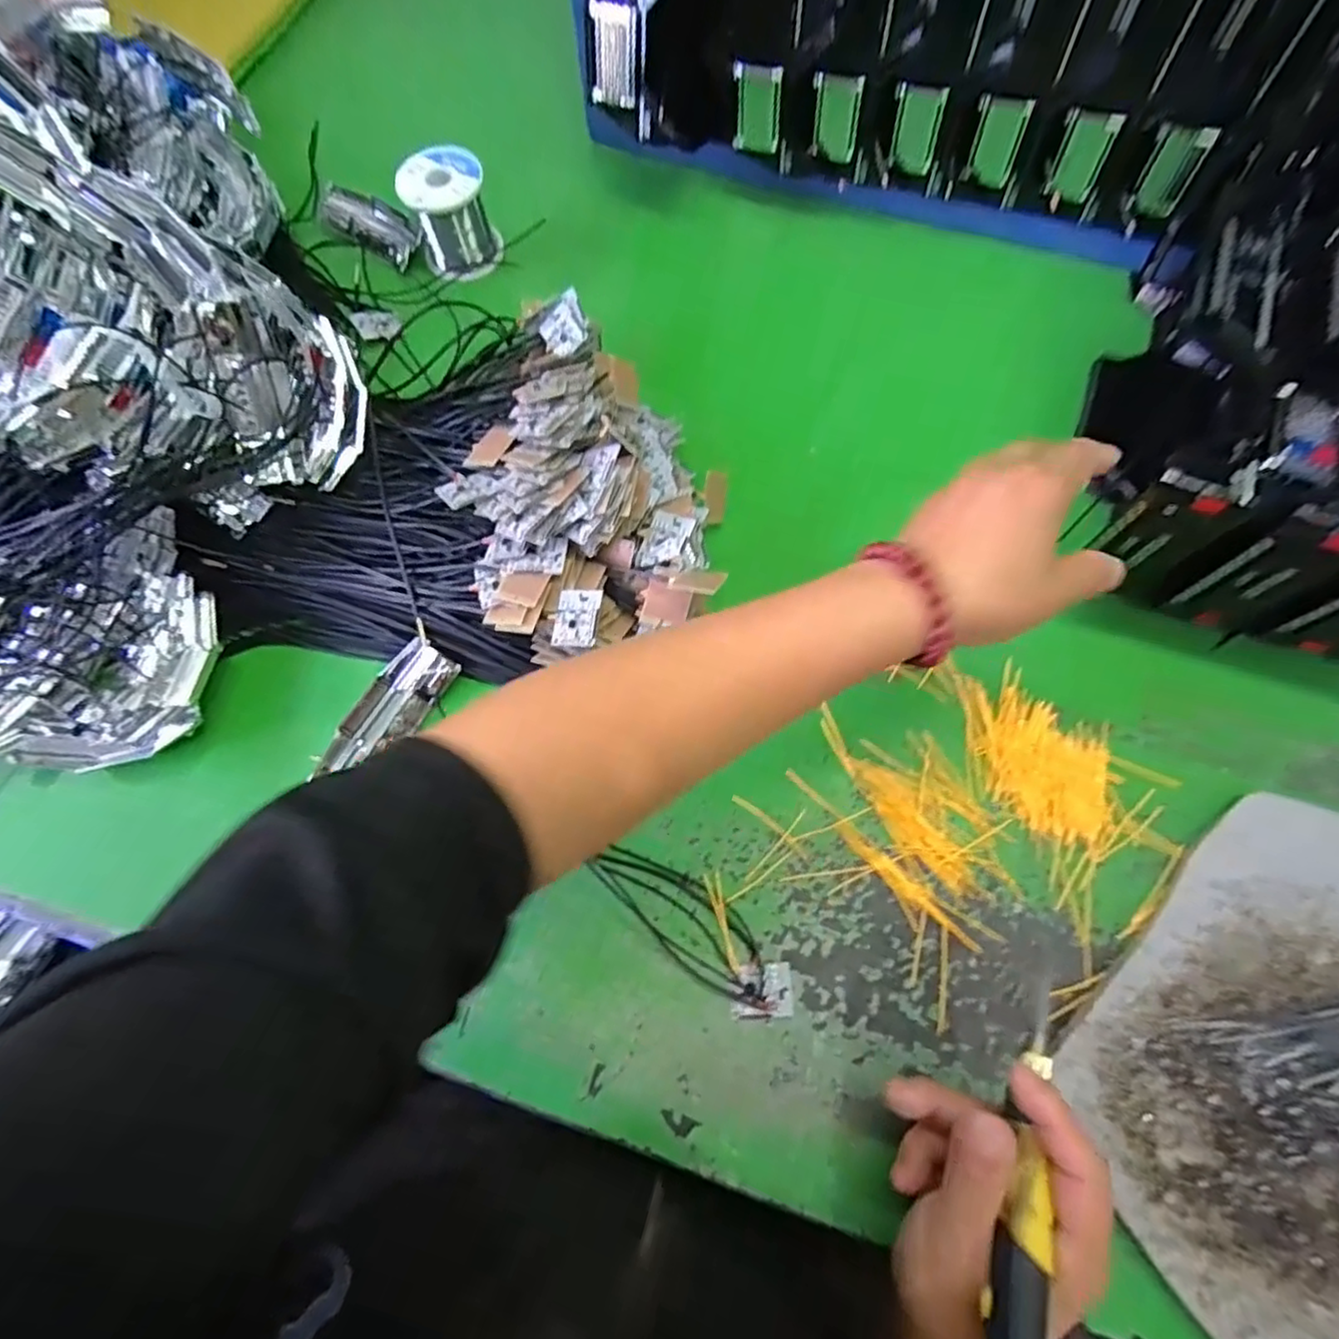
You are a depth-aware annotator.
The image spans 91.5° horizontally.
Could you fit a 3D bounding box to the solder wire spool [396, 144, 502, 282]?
[{"bbox_3d":[-0.167,-0.349,0.501,0.061,0.060,0.061,-20,70,-6],"label":"solder wire spool"}]

